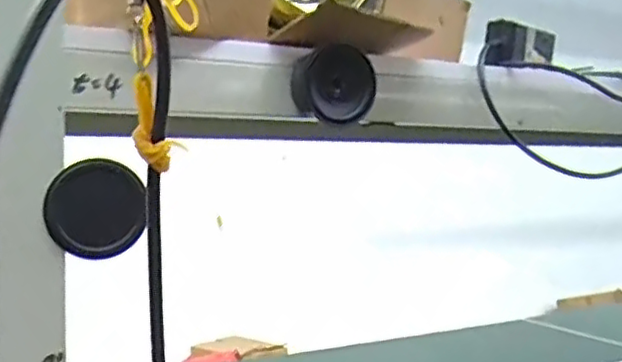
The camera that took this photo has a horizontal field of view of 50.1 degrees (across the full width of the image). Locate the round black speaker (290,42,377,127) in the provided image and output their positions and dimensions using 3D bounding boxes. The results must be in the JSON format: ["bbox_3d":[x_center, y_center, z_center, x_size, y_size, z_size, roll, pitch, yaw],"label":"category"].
[{"bbox_3d":[0.018,-0.073,0.514,0.060,0.055,0.034,0,1,-23],"label":"round black speaker"}]

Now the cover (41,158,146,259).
[{"bbox_3d":[-0.132,0.017,0.412,0.060,0.058,0.005,-41,14,-4],"label":"cover"}]

